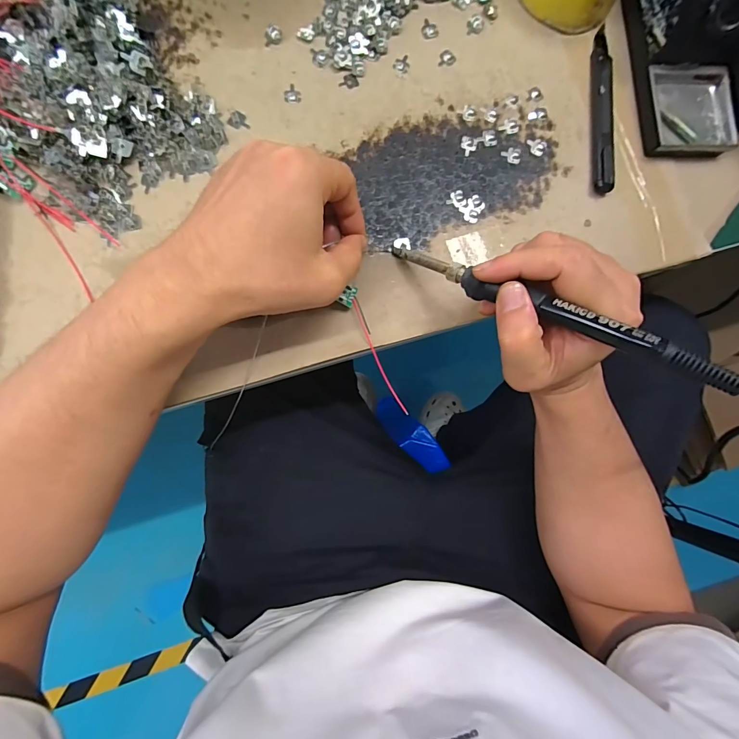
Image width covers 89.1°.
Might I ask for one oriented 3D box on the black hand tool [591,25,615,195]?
[{"bbox_3d":[0.186,-0.209,0.297,0.016,0.011,0.142,4,86,-5],"label":"black hand tool"}]

